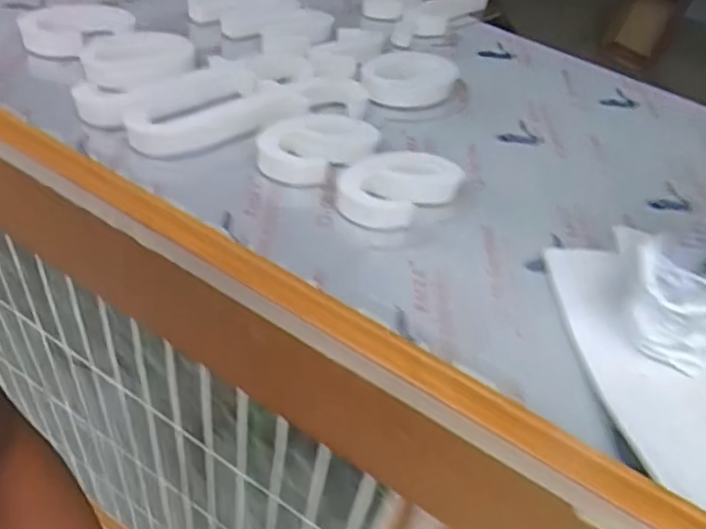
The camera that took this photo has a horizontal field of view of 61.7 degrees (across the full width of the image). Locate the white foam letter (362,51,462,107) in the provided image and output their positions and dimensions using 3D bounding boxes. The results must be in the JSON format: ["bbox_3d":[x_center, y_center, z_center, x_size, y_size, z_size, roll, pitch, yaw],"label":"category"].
[{"bbox_3d":[0.078,-0.246,0.791,0.128,0.032,0.116,5,45,-7],"label":"white foam letter"}]

